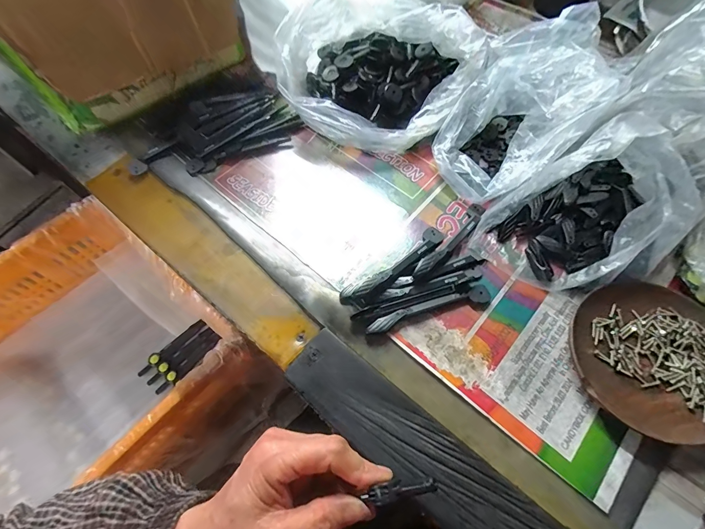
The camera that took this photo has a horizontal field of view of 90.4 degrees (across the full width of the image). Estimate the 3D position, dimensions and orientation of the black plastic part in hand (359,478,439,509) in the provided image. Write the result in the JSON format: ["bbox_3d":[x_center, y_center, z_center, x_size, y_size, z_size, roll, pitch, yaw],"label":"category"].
[{"bbox_3d":[0.028,0.135,0.208,0.046,0.005,0.012,-23,64,17],"label":"black plastic part in hand"}]

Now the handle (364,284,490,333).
[{"bbox_3d":[0.063,0.036,0.287,0.106,0.009,0.016,-14,65,-4],"label":"handle"}]

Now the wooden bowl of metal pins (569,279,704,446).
[{"bbox_3d":[0.224,0.067,0.262,0.112,0.016,0.114,-1,65,2],"label":"wooden bowl of metal pins"}]

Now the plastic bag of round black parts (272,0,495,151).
[{"bbox_3d":[0.019,-0.198,0.356,0.175,0.084,0.153,-20,65,-7],"label":"plastic bag of round black parts"}]

